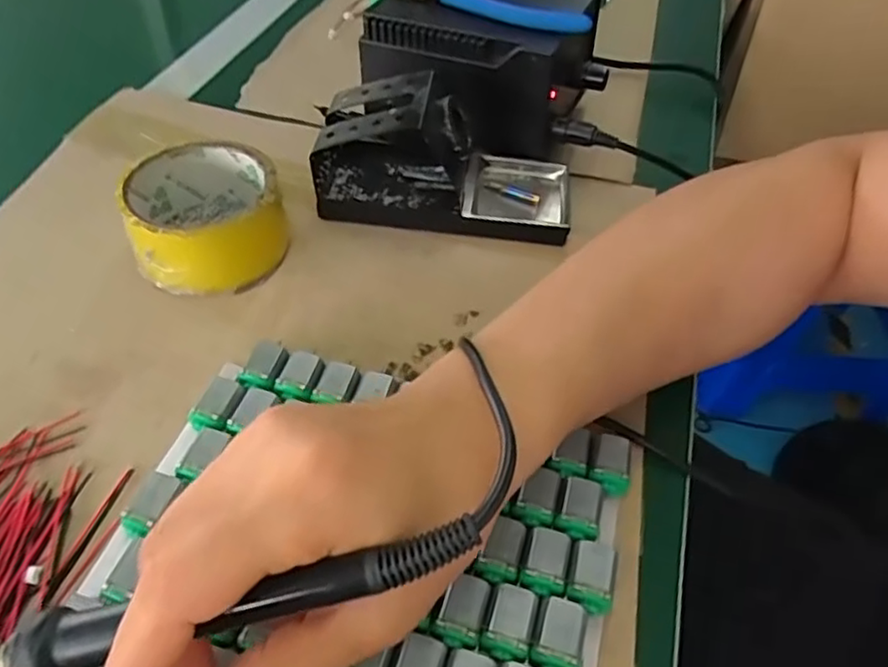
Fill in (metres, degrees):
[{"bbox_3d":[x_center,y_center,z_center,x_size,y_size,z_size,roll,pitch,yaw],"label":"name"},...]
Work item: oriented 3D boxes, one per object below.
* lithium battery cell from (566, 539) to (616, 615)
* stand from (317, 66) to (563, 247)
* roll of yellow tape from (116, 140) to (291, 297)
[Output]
[{"bbox_3d":[0.061,0.102,0.269,0.017,0.016,0.028,15,51,10],"label":"lithium battery cell"},{"bbox_3d":[0.003,-0.115,0.408,0.160,0.072,0.075,6,50,2],"label":"stand"},{"bbox_3d":[-0.137,-0.069,0.376,0.080,0.046,0.082,1,50,-1],"label":"roll of yellow tape"}]

